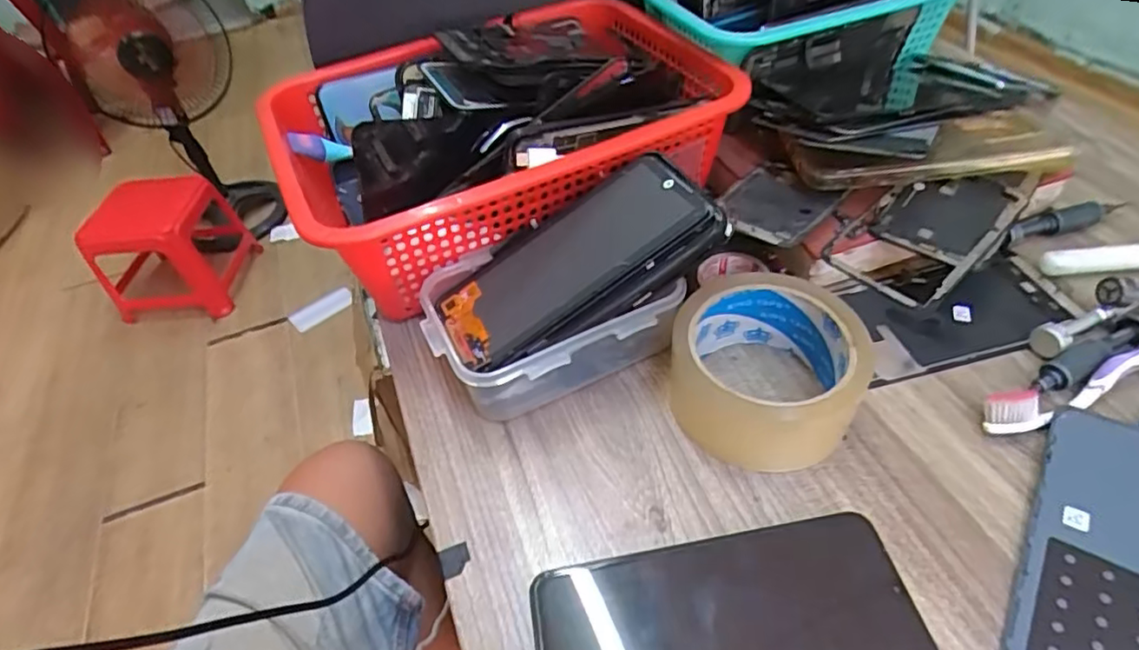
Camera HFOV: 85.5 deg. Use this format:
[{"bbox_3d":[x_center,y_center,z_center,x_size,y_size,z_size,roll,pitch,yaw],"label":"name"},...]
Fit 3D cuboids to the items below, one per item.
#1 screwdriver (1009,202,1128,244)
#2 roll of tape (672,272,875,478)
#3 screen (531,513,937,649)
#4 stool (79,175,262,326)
[{"bbox_3d":[0.325,-0.069,0.408,0.088,0.015,0.013,-16,48,-8],"label":"screwdriver"},{"bbox_3d":[0.105,0.023,0.329,0.090,0.052,0.097,-3,47,4],"label":"roll of tape"},{"bbox_3d":[0.066,0.127,0.264,0.159,0.011,0.069,-11,53,2],"label":"screen"},{"bbox_3d":[-0.998,-0.199,1.553,0.302,0.319,0.289,-1,48,6],"label":"stool"}]

